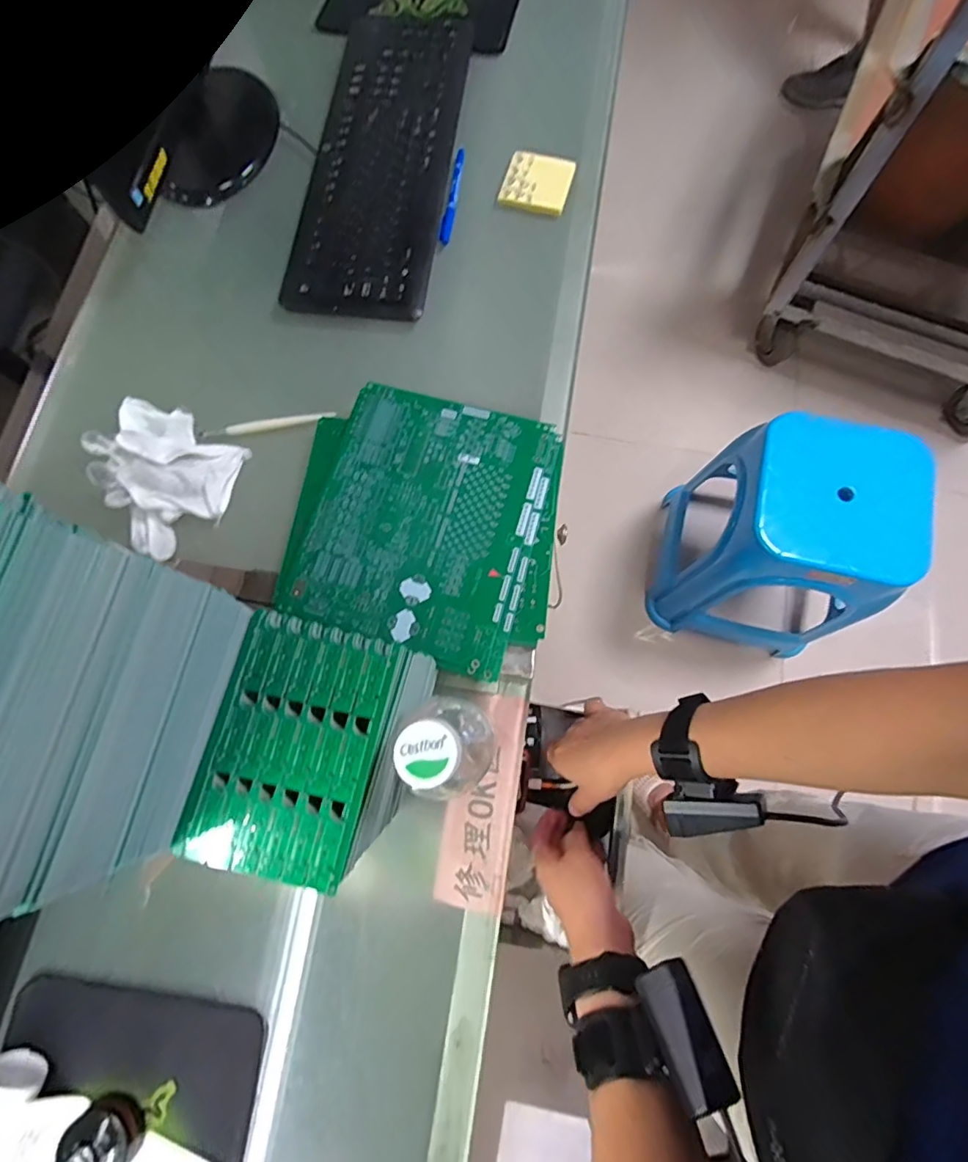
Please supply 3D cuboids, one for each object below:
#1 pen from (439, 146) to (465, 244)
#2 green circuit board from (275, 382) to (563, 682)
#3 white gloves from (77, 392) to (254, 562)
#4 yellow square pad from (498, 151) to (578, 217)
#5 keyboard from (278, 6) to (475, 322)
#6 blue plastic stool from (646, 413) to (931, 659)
[{"bbox_3d":[-0.036,-0.459,0.627,0.013,0.009,0.126,9,76,4],"label":"pen"},{"bbox_3d":[-0.045,-0.057,0.504,0.232,0.011,0.246,15,76,5],"label":"green circuit board"},{"bbox_3d":[-0.326,-0.118,0.530,0.161,0.038,0.137,43,80,11],"label":"white gloves"},{"bbox_3d":[0.065,-0.476,0.631,0.079,0.008,0.085,17,76,6],"label":"yellow square pad"},{"bbox_3d":[-0.118,-0.534,0.640,0.157,0.021,0.492,6,76,3],"label":"keyboard"},{"bbox_3d":[0.547,-0.068,1.025,0.314,0.419,0.315,12,76,4],"label":"blue plastic stool"}]

